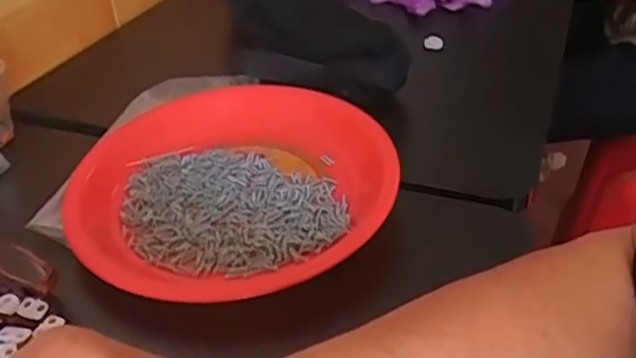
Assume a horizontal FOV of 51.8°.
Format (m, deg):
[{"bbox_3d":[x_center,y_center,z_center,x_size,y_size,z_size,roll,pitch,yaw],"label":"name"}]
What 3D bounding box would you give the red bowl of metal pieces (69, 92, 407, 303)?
[{"bbox_3d":[-0.063,-0.001,0.473,0.226,0.040,0.208,-2,34,1],"label":"red bowl of metal pieces"}]

